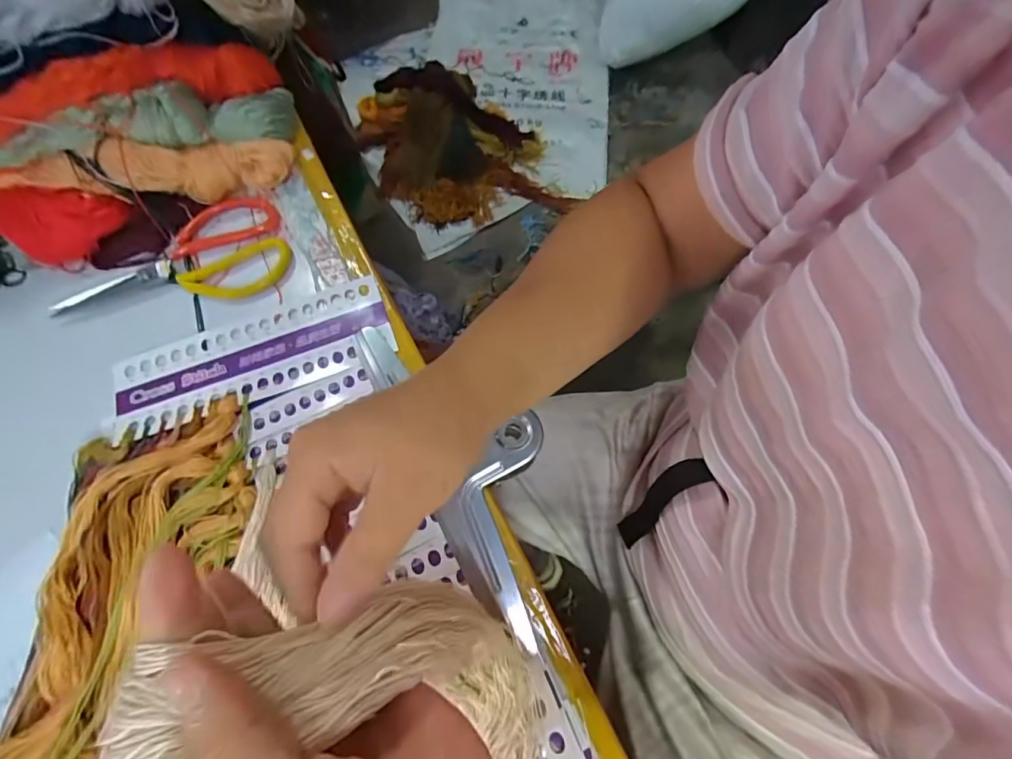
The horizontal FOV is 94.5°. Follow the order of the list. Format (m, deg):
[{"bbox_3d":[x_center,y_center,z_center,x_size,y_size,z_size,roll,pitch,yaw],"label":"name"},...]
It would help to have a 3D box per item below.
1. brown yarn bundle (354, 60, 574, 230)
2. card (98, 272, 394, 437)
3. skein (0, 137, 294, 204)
[{"bbox_3d":[-0.150,-0.661,1.233,0.448,0.137,0.513,-20,70,-6],"label":"brown yarn bundle"},{"bbox_3d":[-0.226,-0.020,0.418,0.244,0.007,0.084,-20,70,-7],"label":"card"},{"bbox_3d":[-0.343,-0.199,0.446,0.256,0.042,0.040,-11,69,-16],"label":"skein"}]

